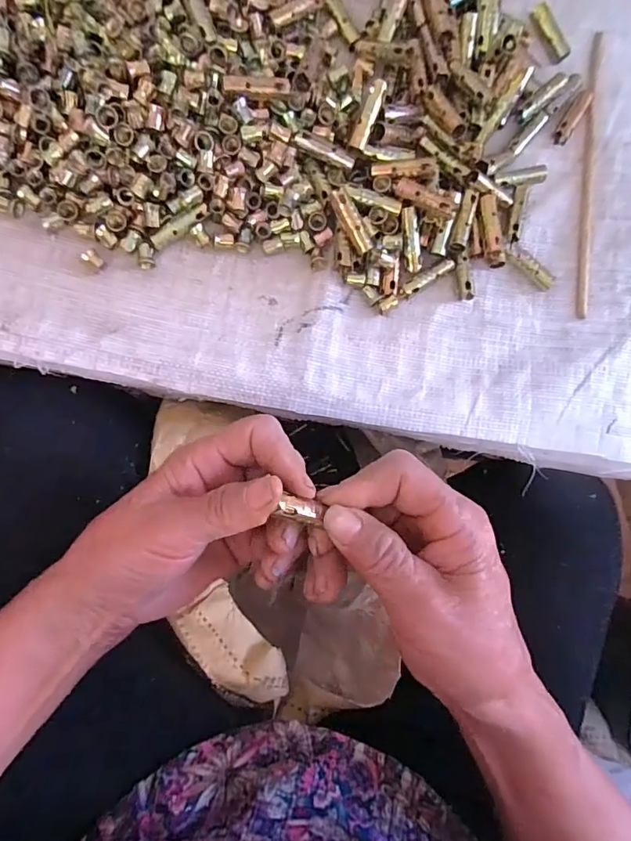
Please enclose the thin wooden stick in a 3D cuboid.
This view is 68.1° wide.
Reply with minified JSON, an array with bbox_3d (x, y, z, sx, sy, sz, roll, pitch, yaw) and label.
[{"bbox_3d":[0.199,-0.180,0.337,0.010,0.007,0.217,7,85,-8],"label":"thin wooden stick"}]

